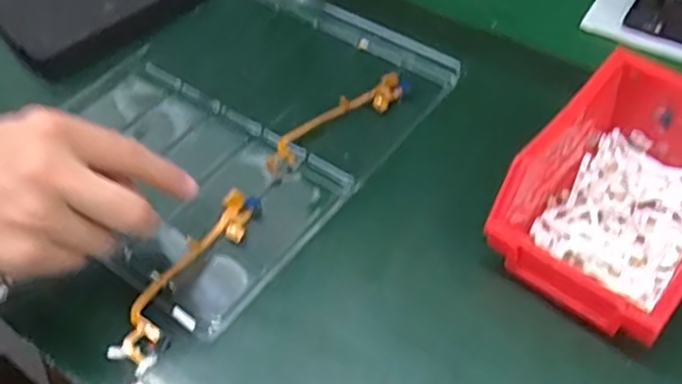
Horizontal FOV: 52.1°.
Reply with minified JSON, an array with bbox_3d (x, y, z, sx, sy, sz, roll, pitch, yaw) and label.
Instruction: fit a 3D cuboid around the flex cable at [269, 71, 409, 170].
[{"bbox_3d":[-0.003,-0.051,0.497,0.124,0.008,0.025,-32,55,-22],"label":"flex cable"}]

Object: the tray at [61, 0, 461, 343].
[{"bbox_3d":[-0.078,-0.058,0.513,0.232,0.019,0.285,30,57,26],"label":"tray"}]

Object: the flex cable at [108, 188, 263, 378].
[{"bbox_3d":[-0.091,0.047,0.419,0.027,0.009,0.129,19,53,19],"label":"flex cable"}]

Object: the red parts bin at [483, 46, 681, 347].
[{"bbox_3d":[0.165,0.002,0.402,0.102,0.071,0.146,33,59,27],"label":"red parts bin"}]

